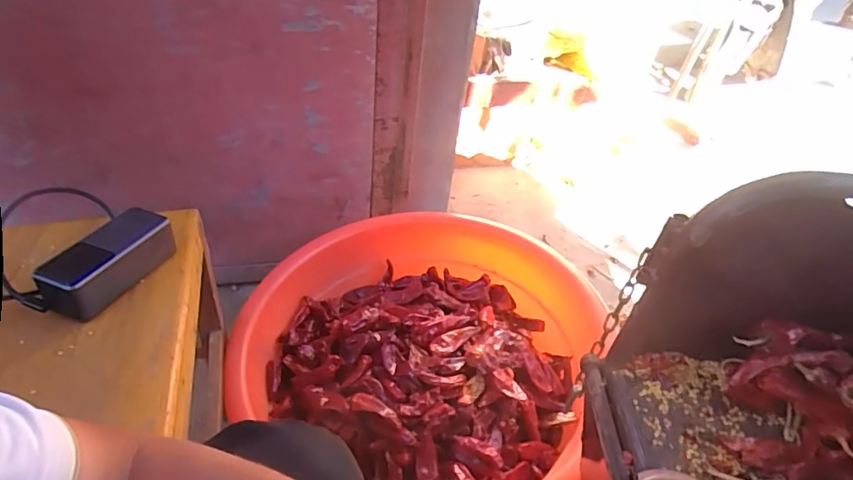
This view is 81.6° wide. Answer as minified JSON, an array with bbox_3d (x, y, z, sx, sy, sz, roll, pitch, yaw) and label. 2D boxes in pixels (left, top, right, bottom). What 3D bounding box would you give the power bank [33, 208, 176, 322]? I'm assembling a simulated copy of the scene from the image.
[{"bbox_3d":[-0.329,0.023,0.519,0.058,0.050,0.126,18,41,13],"label":"power bank"}]

